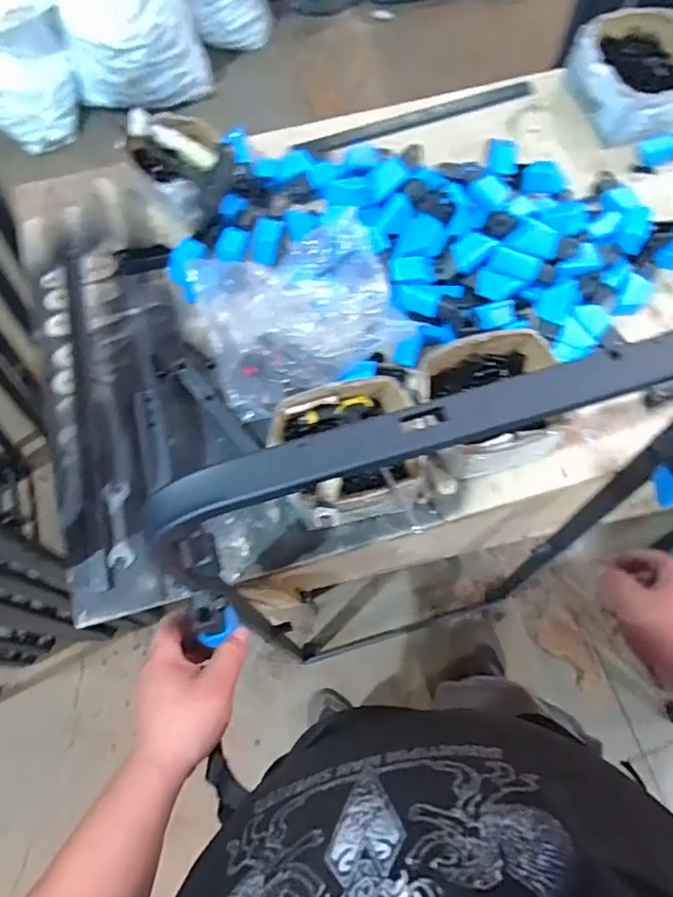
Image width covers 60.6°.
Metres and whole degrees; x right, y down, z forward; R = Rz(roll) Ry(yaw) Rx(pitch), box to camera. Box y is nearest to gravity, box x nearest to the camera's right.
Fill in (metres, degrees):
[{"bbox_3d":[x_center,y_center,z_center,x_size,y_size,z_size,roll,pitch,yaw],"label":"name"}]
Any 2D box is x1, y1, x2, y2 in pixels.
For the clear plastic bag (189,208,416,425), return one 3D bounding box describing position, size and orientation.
[{"bbox_3d":[-0.042,-0.166,0.679,0.230,0.110,0.201,-19,73,-6],"label":"clear plastic bag"}]

